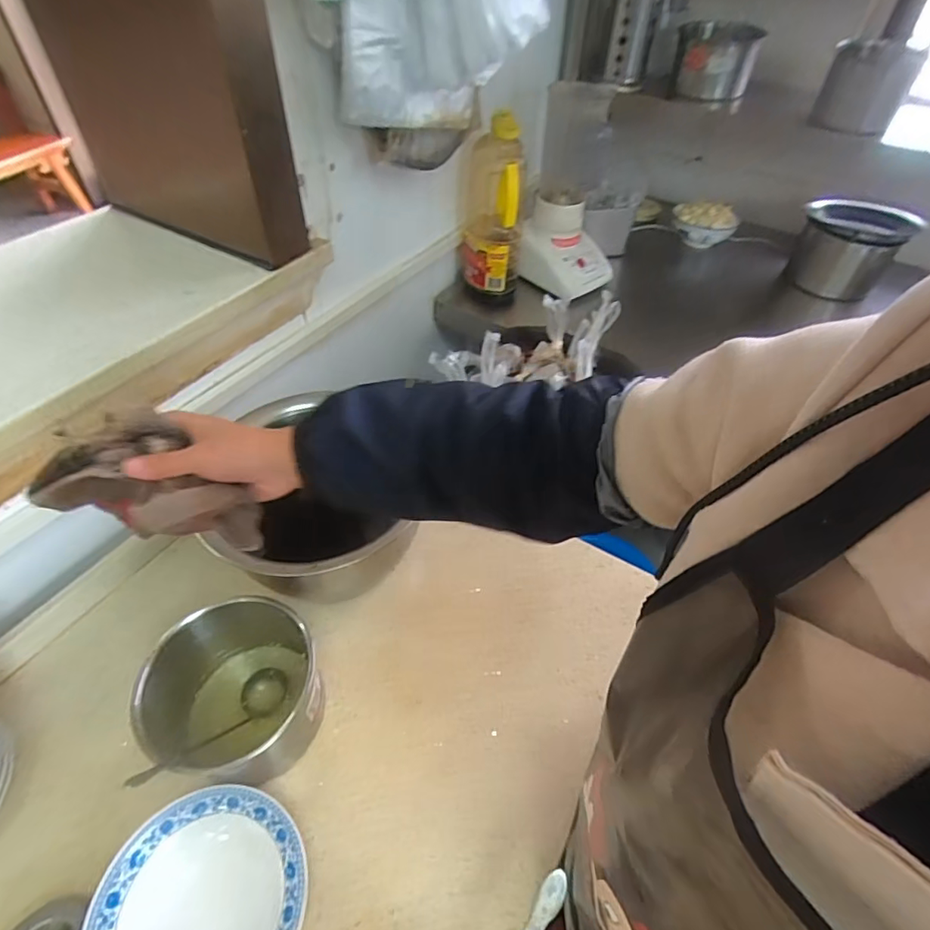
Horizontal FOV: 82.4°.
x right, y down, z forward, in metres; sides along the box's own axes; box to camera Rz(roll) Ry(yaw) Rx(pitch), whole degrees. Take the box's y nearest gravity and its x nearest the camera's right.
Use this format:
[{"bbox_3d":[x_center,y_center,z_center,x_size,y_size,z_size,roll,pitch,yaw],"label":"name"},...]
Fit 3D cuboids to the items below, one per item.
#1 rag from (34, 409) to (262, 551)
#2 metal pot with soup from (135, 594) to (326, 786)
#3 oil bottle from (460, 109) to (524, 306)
[{"bbox_3d":[-0.244,0.019,0.416,0.165,0.063,0.083,17,49,3],"label":"rag"},{"bbox_3d":[-0.215,0.224,0.521,0.137,0.108,0.141,1,48,-2],"label":"metal pot with soup"},{"bbox_3d":[0.047,-0.439,0.951,0.109,0.305,0.090,9,48,5],"label":"oil bottle"}]

